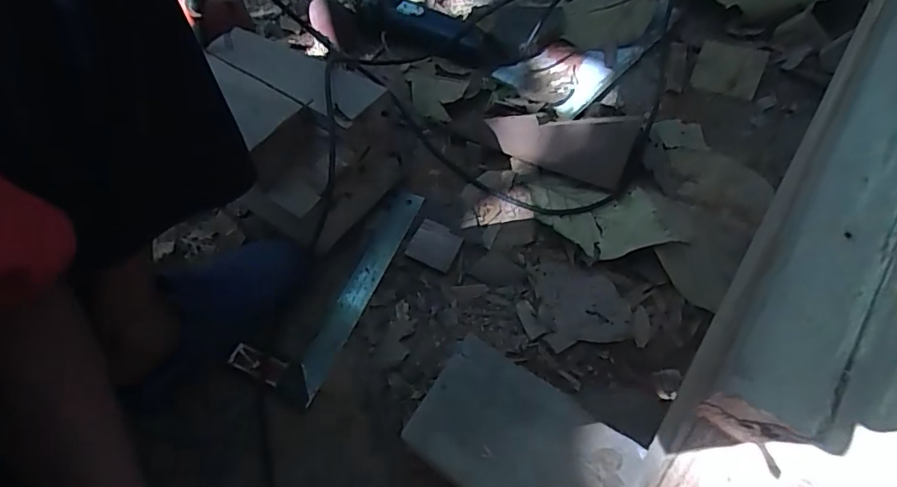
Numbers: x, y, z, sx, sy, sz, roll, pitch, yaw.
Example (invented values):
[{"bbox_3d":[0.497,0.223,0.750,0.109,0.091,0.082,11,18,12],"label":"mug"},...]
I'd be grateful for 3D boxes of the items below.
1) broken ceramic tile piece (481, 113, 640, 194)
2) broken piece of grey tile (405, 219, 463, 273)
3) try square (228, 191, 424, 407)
[{"bbox_3d":[0.154,-0.124,0.703,0.191,0.091,0.017,3,20,12],"label":"broken ceramic tile piece"},{"bbox_3d":[-0.017,0.002,0.665,0.059,0.011,0.055,22,64,15],"label":"broken piece of grey tile"},{"bbox_3d":[-0.131,0.047,0.646,0.099,0.014,0.289,25,65,17],"label":"try square"}]

